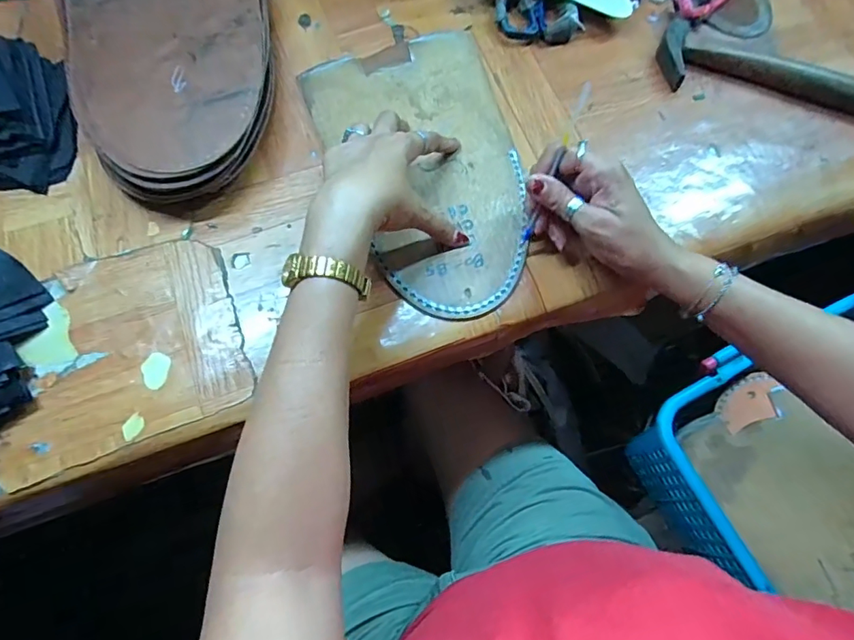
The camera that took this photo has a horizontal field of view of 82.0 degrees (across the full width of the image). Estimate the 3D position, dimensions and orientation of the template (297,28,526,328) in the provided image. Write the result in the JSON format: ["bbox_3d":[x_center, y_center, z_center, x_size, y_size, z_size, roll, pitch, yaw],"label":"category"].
[{"bbox_3d":[0.003,-0.141,0.444,0.168,0.006,0.293,-18,70,-4],"label":"template"}]

